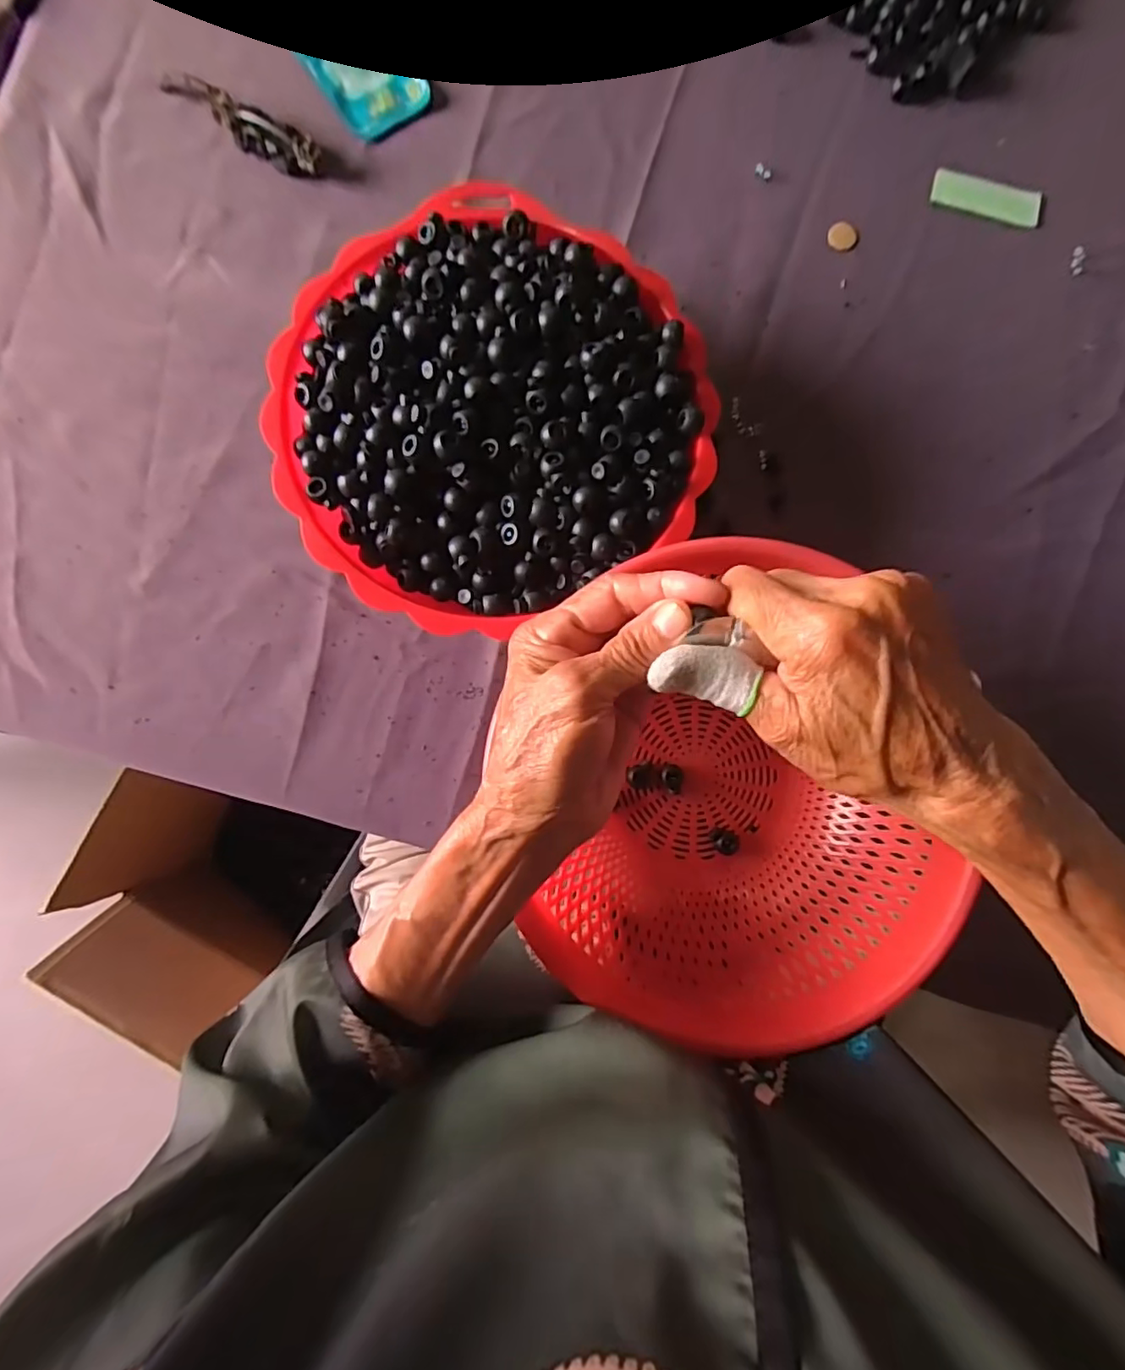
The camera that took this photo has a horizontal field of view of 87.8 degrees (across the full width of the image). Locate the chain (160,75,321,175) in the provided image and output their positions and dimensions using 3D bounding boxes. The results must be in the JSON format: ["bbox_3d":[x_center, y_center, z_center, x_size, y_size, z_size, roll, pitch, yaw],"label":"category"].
[{"bbox_3d":[-0.220,-0.383,0.396,0.115,0.020,0.027,25,87,-1],"label":"chain"}]

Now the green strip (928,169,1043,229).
[{"bbox_3d":[0.311,-0.357,0.427,0.079,0.004,0.027,10,87,-2],"label":"green strip"}]

